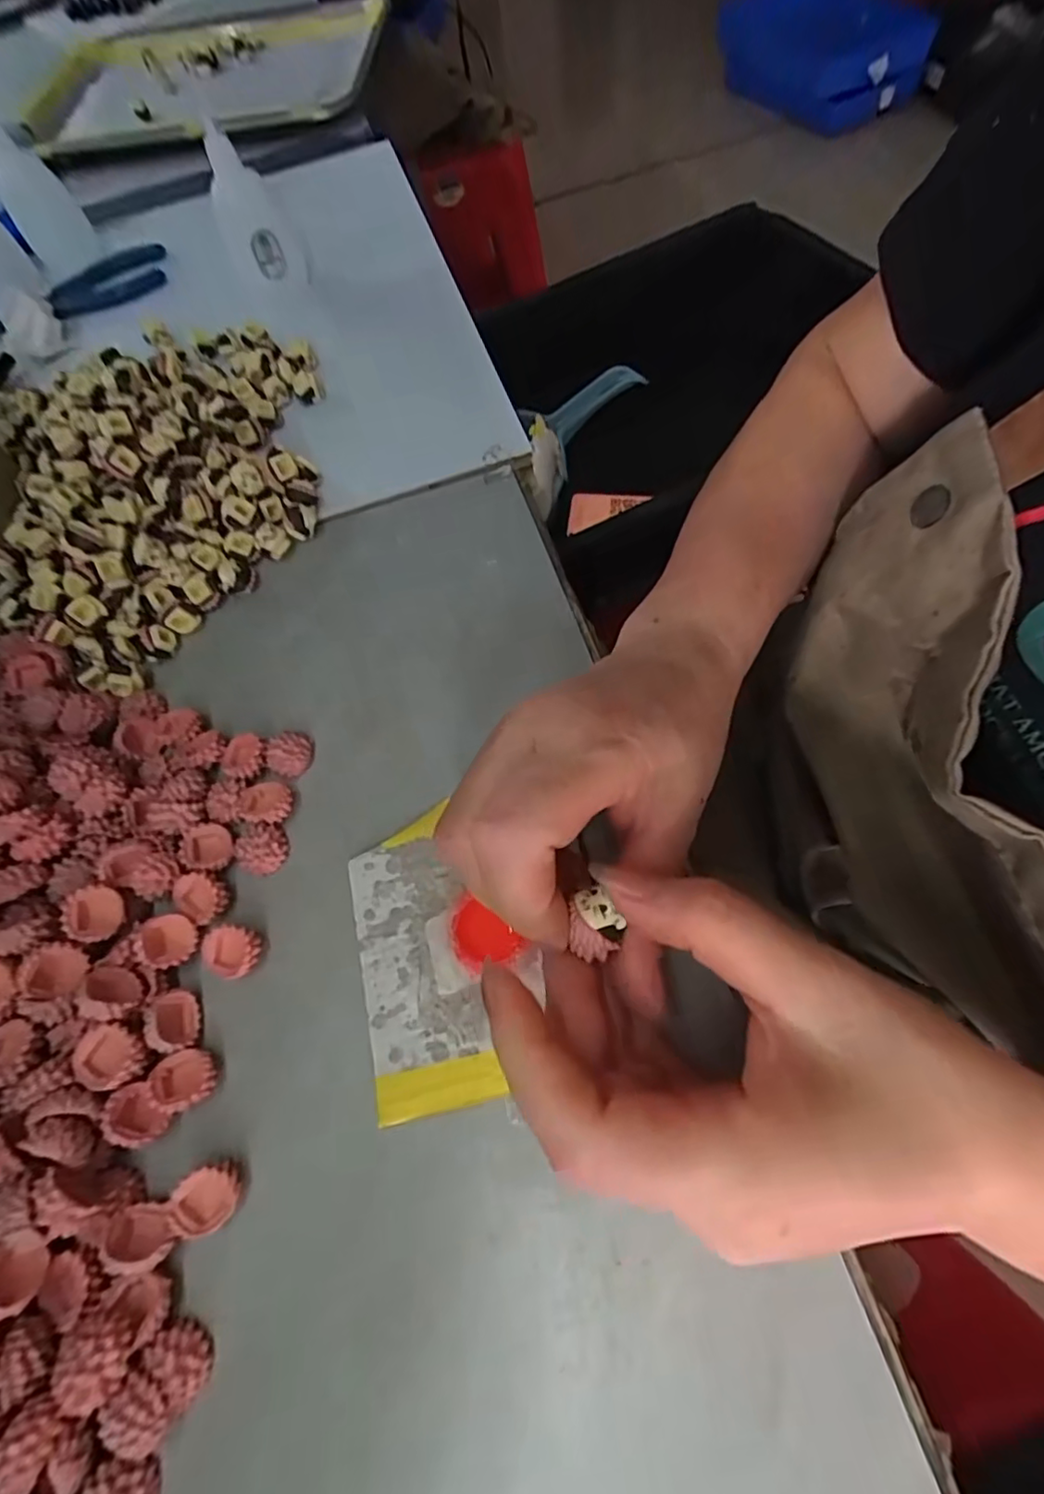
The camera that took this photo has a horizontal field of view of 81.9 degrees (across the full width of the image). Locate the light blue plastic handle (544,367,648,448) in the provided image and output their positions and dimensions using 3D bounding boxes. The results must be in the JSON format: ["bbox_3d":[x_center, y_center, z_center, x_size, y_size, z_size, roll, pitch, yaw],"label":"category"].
[{"bbox_3d":[0.082,-0.397,0.683,0.115,0.030,0.037,-33,66,7],"label":"light blue plastic handle"}]

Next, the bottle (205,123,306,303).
[{"bbox_3d":[-0.165,-0.326,0.377,0.043,0.079,0.032,-23,66,-11],"label":"bottle"}]

